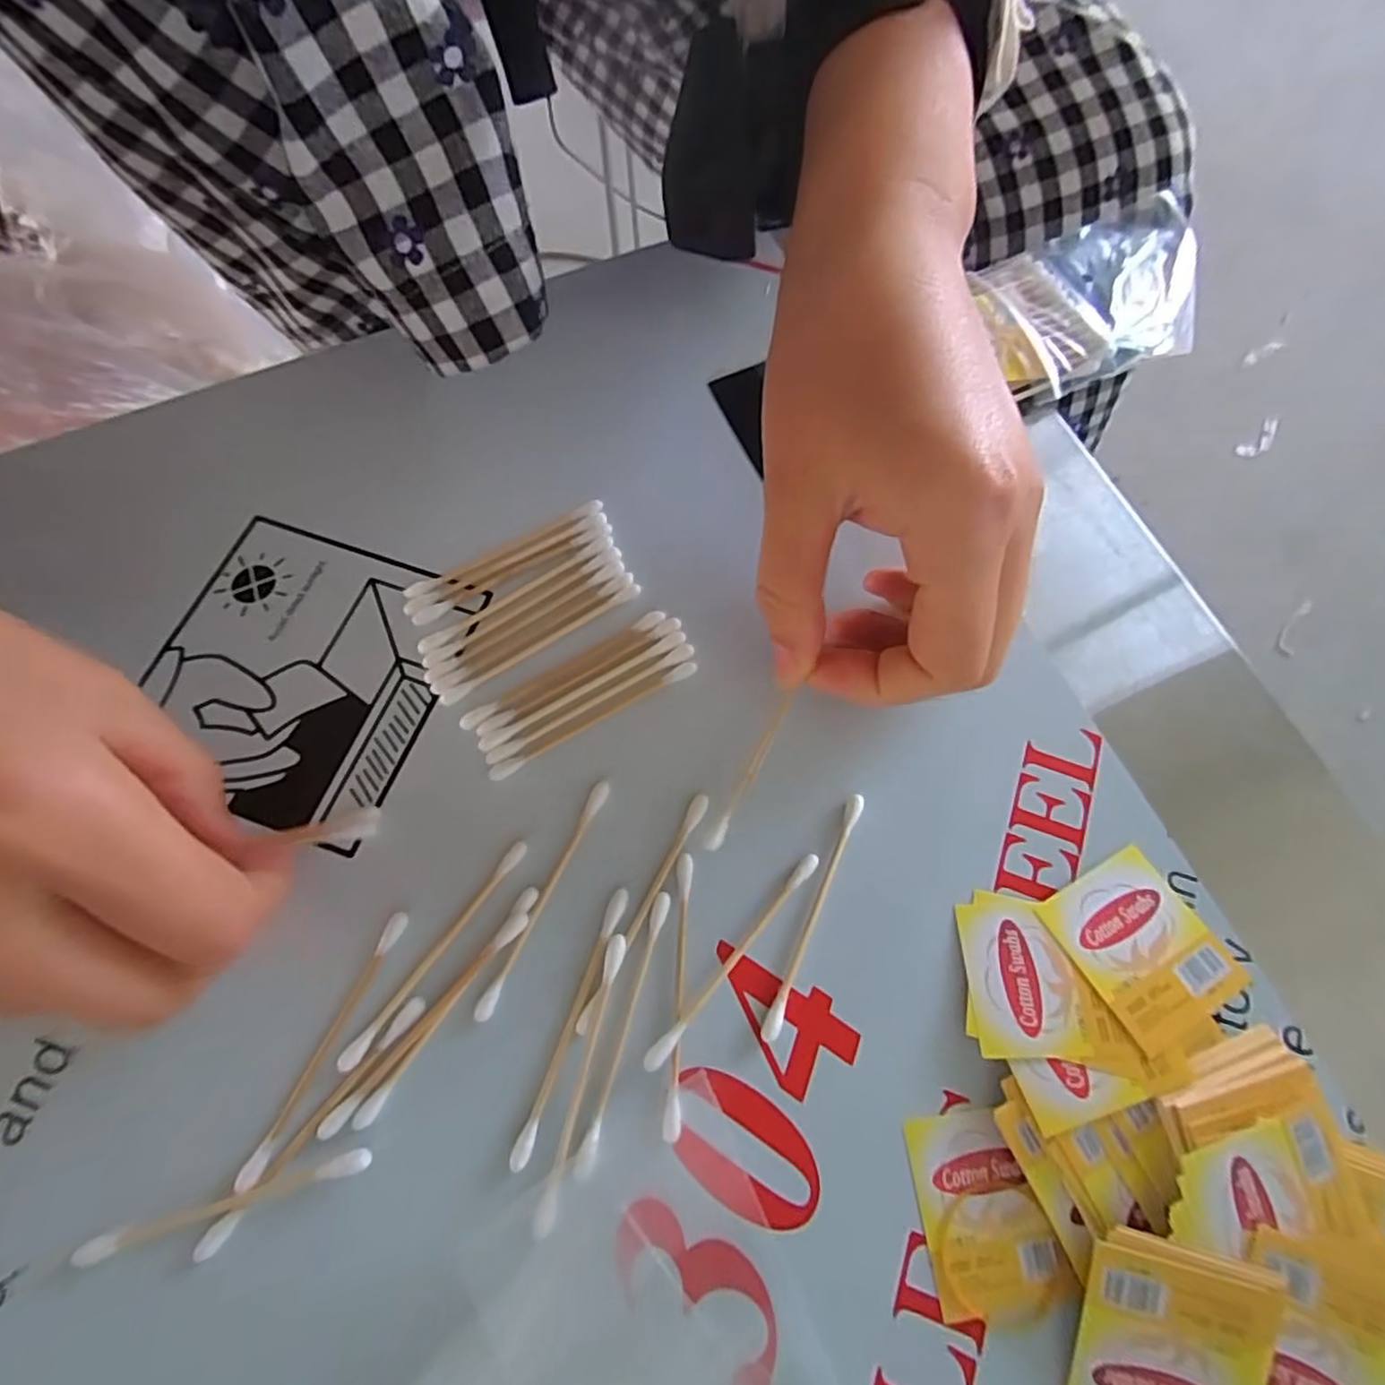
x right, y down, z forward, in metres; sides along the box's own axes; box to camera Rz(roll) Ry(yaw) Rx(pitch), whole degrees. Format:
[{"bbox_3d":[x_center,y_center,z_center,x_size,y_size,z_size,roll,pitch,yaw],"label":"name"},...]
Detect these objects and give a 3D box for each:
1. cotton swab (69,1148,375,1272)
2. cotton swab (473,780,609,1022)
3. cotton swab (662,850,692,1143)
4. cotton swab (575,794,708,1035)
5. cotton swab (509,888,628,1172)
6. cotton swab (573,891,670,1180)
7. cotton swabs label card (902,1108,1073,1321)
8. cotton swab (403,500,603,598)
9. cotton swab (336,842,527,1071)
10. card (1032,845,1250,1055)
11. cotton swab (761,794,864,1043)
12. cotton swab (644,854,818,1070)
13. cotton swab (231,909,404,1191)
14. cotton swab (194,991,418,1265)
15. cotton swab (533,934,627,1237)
[{"bbox_3d":[-0.115,0.126,0.162,0.071,0.005,0.005,-17,72,-5],"label":"cotton swab"},{"bbox_3d":[-0.042,0.057,0.187,0.005,0.004,0.071,25,73,8],"label":"cotton swab"},{"bbox_3d":[-0.004,0.081,0.180,0.004,0.004,0.071,3,72,1],"label":"cotton swab"},{"bbox_3d":[-0.013,0.061,0.186,0.005,0.004,0.071,26,74,9],"label":"cotton swab"},{"bbox_3d":[-0.032,0.088,0.176,0.005,0.004,0.071,19,73,6],"label":"cotton swab"},{"bbox_3d":[-0.018,0.090,0.176,0.005,0.004,0.071,16,72,5],"label":"cotton swab"},{"bbox_3d":[0.073,0.131,0.167,0.030,0.004,0.043,-10,73,1],"label":"cotton swabs label card"},{"bbox_3d":[-0.063,-0.049,0.222,0.071,0.004,0.006,-27,74,-9],"label":"cotton swab"},{"bbox_3d":[-0.071,0.071,0.182,0.006,0.004,0.071,36,75,11],"label":"cotton swab"},{"bbox_3d":[0.124,0.069,0.183,0.037,0.007,0.040,-27,74,-9],"label":"card"},{"bbox_3d":[0.035,0.062,0.188,0.004,0.004,0.071,23,73,8],"label":"cotton swab"},{"bbox_3d":[0.012,0.073,0.184,0.005,0.005,0.071,41,76,12],"label":"cotton swab"},{"bbox_3d":[-0.097,0.093,0.174,0.006,0.004,0.071,25,73,8],"label":"cotton swab"},{"bbox_3d":[-0.097,0.110,0.168,0.005,0.004,0.073,38,76,12],"label":"cotton swab"},{"bbox_3d":[-0.029,0.100,0.172,0.005,0.004,0.070,13,72,5],"label":"cotton swab"}]

